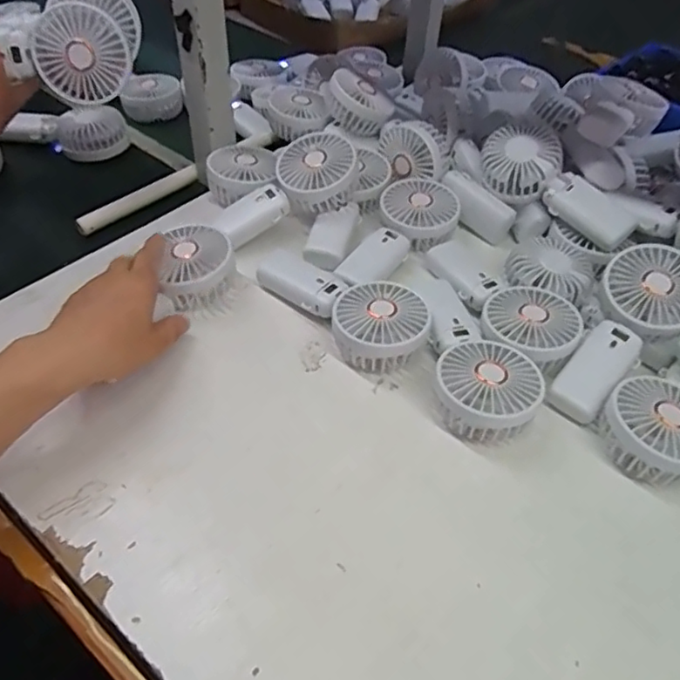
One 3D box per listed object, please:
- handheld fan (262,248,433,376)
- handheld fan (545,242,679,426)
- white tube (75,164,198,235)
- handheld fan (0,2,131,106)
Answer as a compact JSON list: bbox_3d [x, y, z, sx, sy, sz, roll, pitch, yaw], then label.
[{"bbox_3d":[0.001,-0.035,0.556,0.083,0.051,0.179,-34,57,-31],"label":"handheld fan"},{"bbox_3d":[0.253,-0.005,0.532,0.085,0.045,0.189,35,76,26],"label":"handheld fan"},{"bbox_3d":[-0.237,-0.168,0.704,0.017,0.019,0.162,33,52,24],"label":"white tube"},{"bbox_3d":[-0.292,-0.272,0.565,0.174,0.078,0.030,-1,47,-5],"label":"handheld fan"}]

